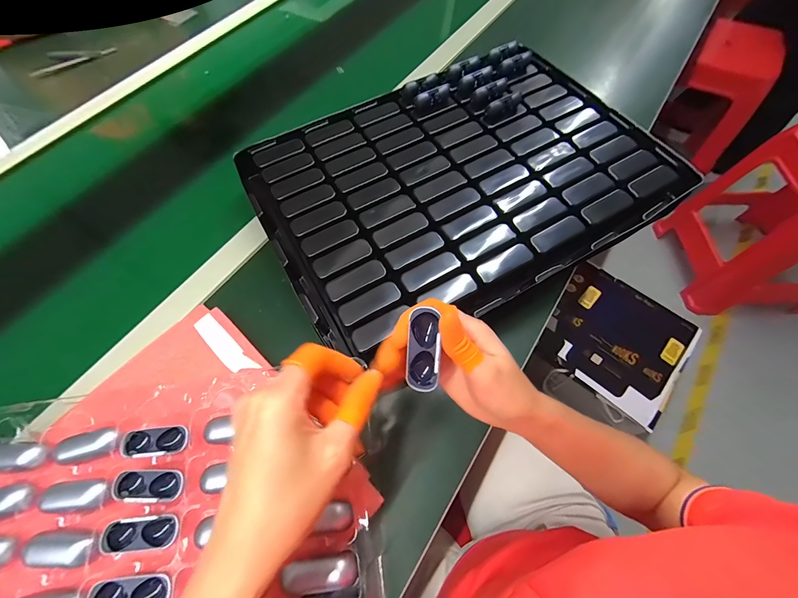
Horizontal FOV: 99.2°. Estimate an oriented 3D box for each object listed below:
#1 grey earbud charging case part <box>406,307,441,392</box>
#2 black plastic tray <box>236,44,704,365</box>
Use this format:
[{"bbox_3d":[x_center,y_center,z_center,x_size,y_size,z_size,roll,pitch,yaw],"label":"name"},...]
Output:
[{"bbox_3d":[0.017,0.038,0.236,0.021,0.013,0.055,2,100,3],"label":"grey earbud charging case part"},{"bbox_3d":[0.075,-0.159,0.416,0.471,0.035,0.338,-27,65,-11],"label":"black plastic tray"}]

